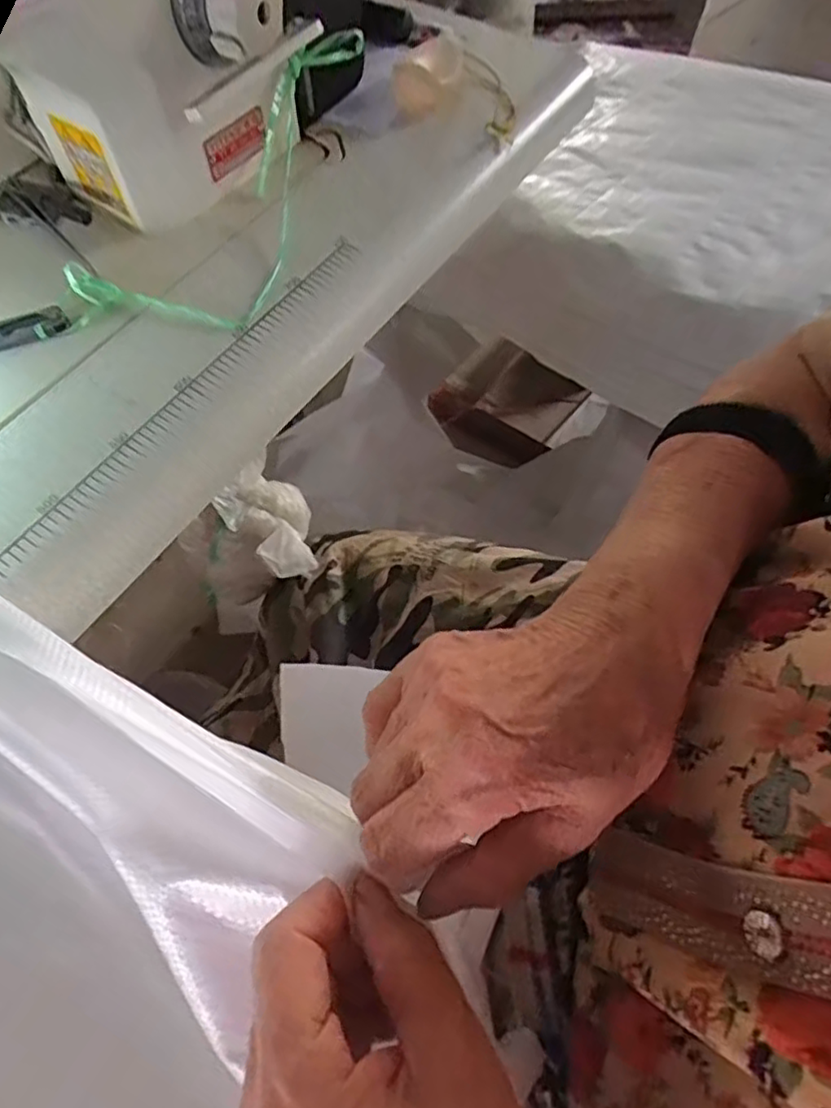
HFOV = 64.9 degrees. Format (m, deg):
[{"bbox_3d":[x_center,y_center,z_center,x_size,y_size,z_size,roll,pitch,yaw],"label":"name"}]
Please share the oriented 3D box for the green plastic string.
[{"bbox_3d":[-0.107,-0.237,0.427,0.107,0.054,0.266,28,79,17],"label":"green plastic string"}]

